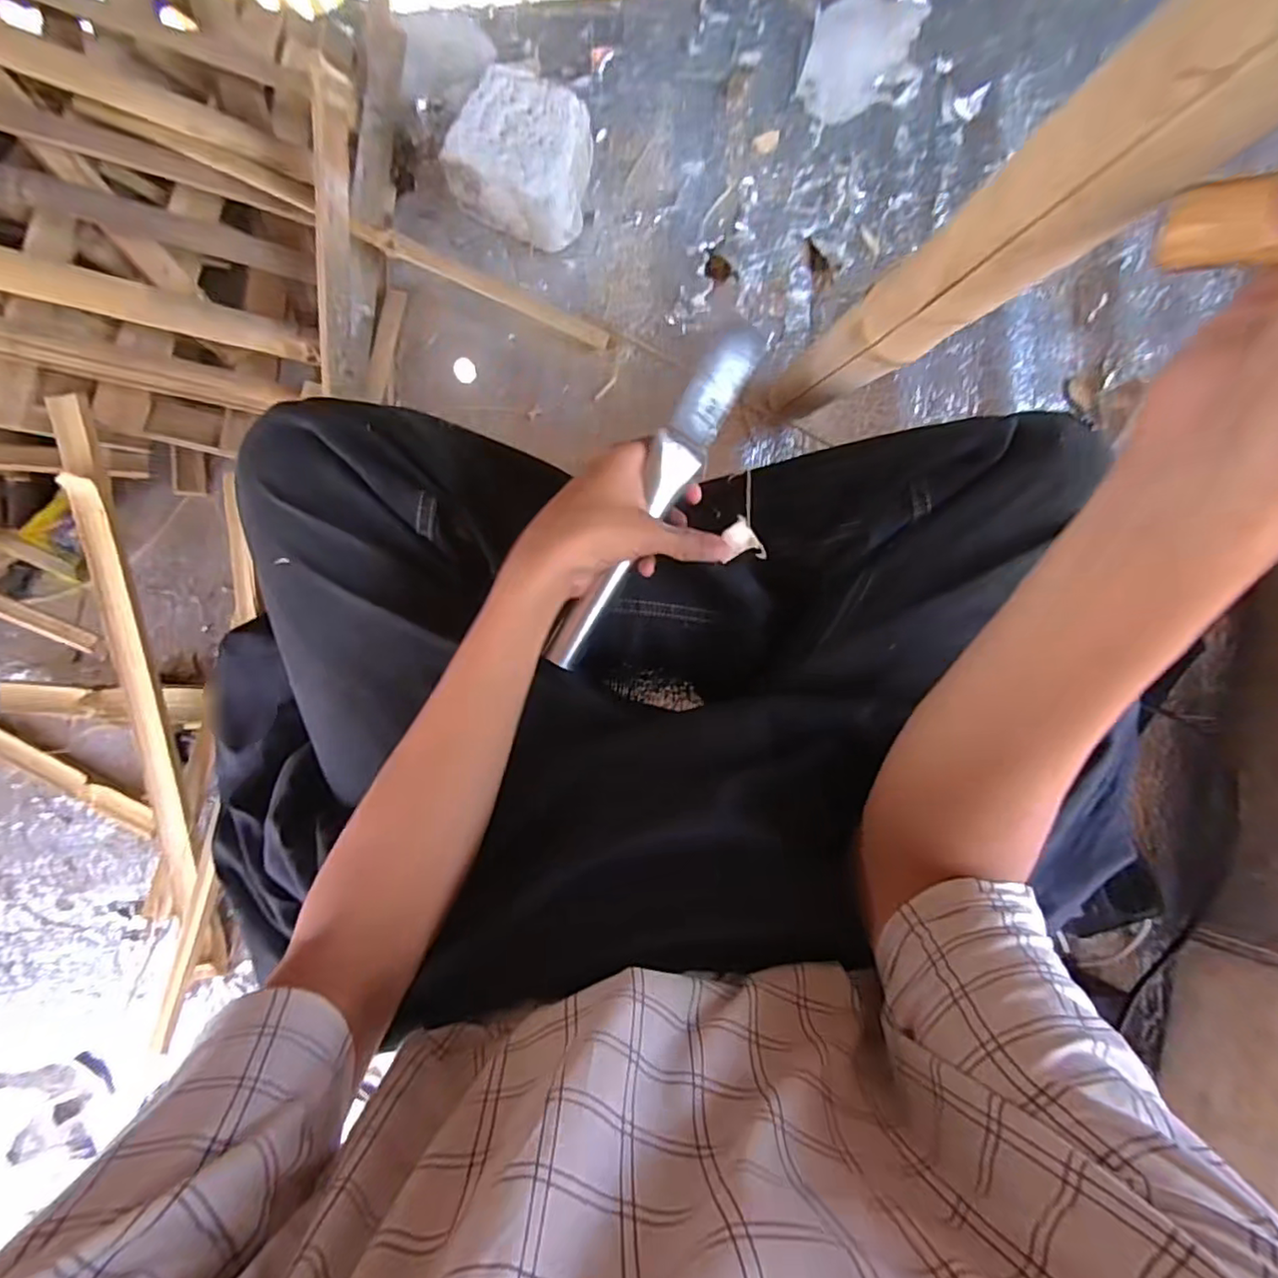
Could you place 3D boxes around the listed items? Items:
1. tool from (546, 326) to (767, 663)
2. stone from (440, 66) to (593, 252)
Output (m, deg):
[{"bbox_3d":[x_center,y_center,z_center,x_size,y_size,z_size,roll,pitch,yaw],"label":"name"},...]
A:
[{"bbox_3d":[0.010,-0.100,0.440,0.034,0.027,0.269,30,92,7],"label":"tool"},{"bbox_3d":[-0.112,-0.480,0.631,0.127,0.082,0.109,28,84,7],"label":"stone"}]

